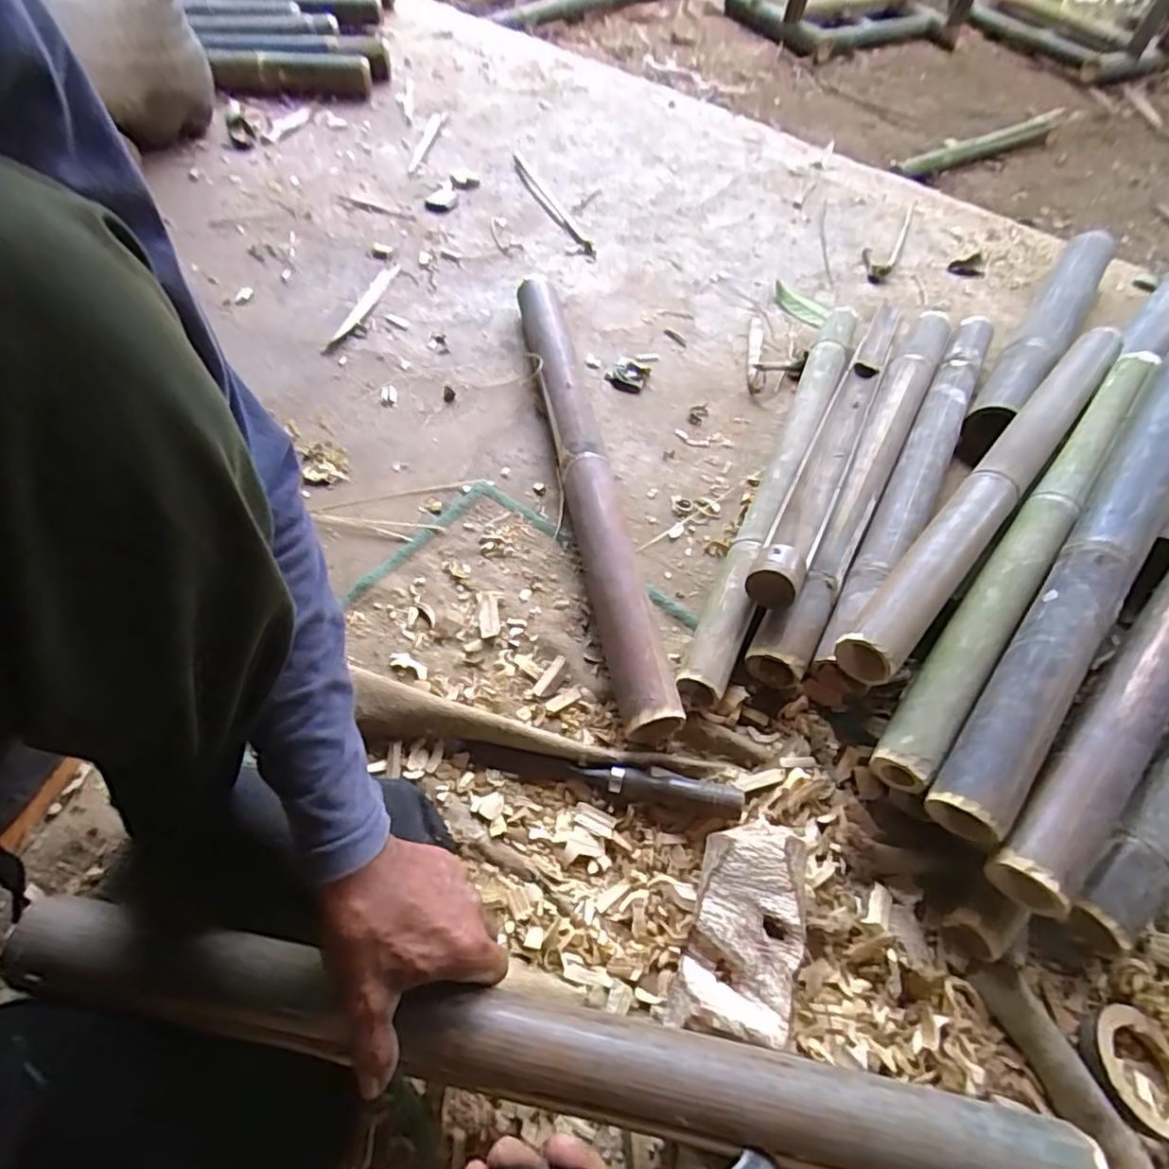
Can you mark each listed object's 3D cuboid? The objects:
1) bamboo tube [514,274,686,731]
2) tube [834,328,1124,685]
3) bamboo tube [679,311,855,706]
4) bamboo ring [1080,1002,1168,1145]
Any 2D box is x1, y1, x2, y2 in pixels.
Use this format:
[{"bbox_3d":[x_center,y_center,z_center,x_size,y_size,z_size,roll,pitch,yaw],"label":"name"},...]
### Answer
[{"bbox_3d":[-0.006,-0.139,0.725,0.054,0.058,0.646,-8,57,-9],"label":"bamboo tube"},{"bbox_3d":[0.453,-0.121,0.691,0.055,0.057,0.653,39,61,20],"label":"tube"},{"bbox_3d":[0.234,-0.140,0.748,0.050,0.053,0.648,23,57,11],"label":"bamboo tube"},{"bbox_3d":[0.385,0.335,0.441,0.070,0.019,0.074,2,56,-3],"label":"bamboo ring"}]

